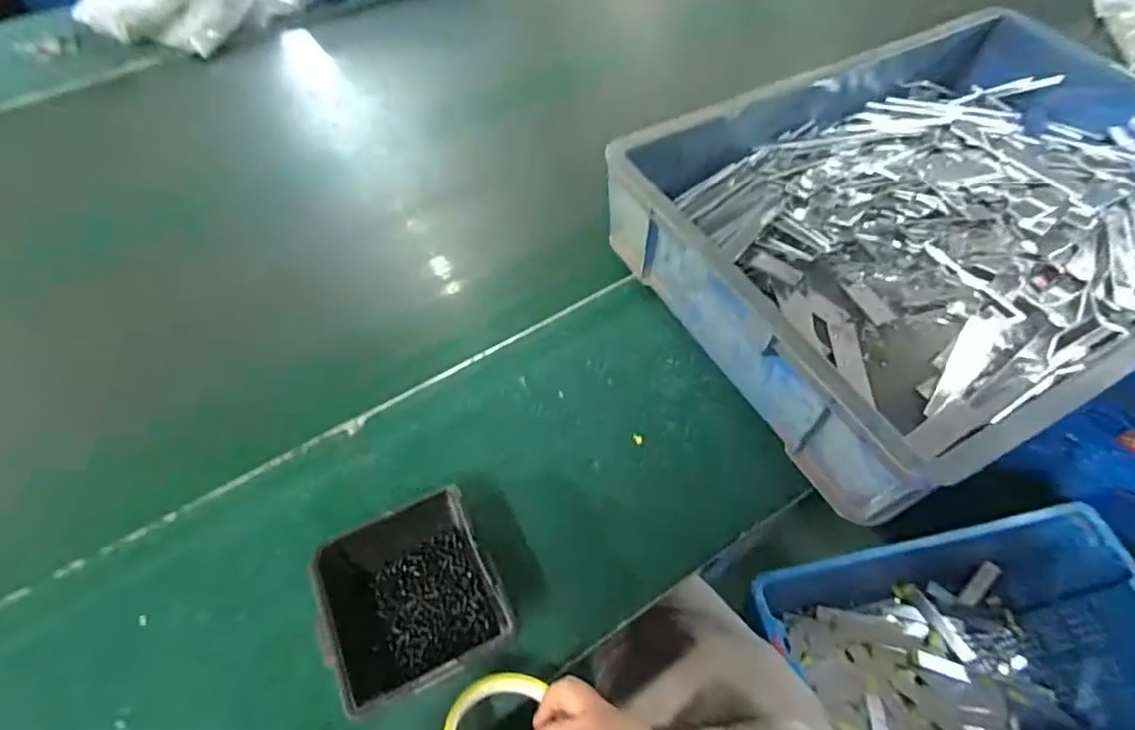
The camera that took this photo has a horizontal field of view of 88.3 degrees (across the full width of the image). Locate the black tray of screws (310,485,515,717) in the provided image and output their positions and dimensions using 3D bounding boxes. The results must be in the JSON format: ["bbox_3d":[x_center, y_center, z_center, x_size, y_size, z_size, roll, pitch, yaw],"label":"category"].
[{"bbox_3d":[-0.115,0.173,0.437,0.115,0.066,0.129,-24,59,-15],"label":"black tray of screws"}]

